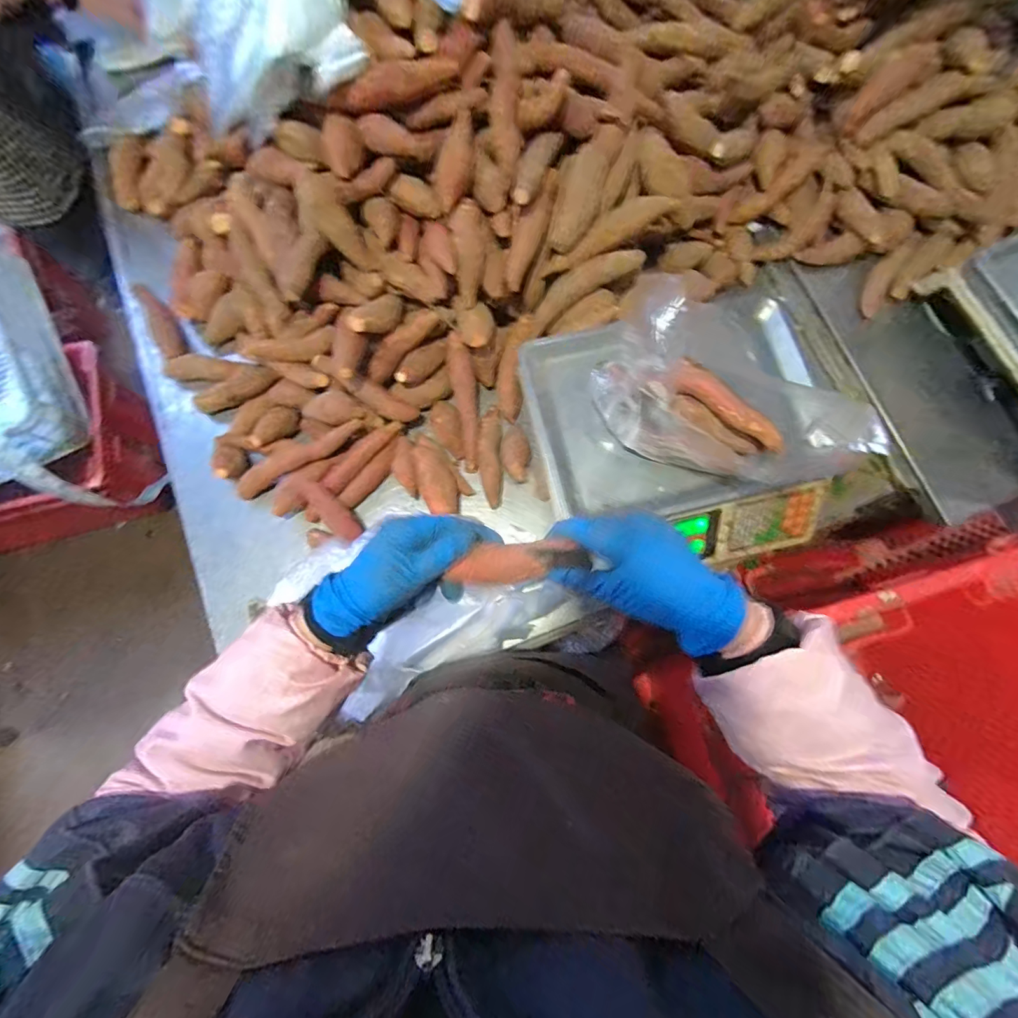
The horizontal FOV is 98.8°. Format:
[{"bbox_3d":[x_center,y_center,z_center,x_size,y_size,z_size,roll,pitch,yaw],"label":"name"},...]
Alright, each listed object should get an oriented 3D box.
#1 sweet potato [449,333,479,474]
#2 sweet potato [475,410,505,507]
[{"bbox_3d":[-0.058,-0.143,0.598,0.032,0.033,0.179,-5,100,-3],"label":"sweet potato"},{"bbox_3d":[-0.027,-0.074,0.615,0.037,0.028,0.139,2,78,-1],"label":"sweet potato"}]

